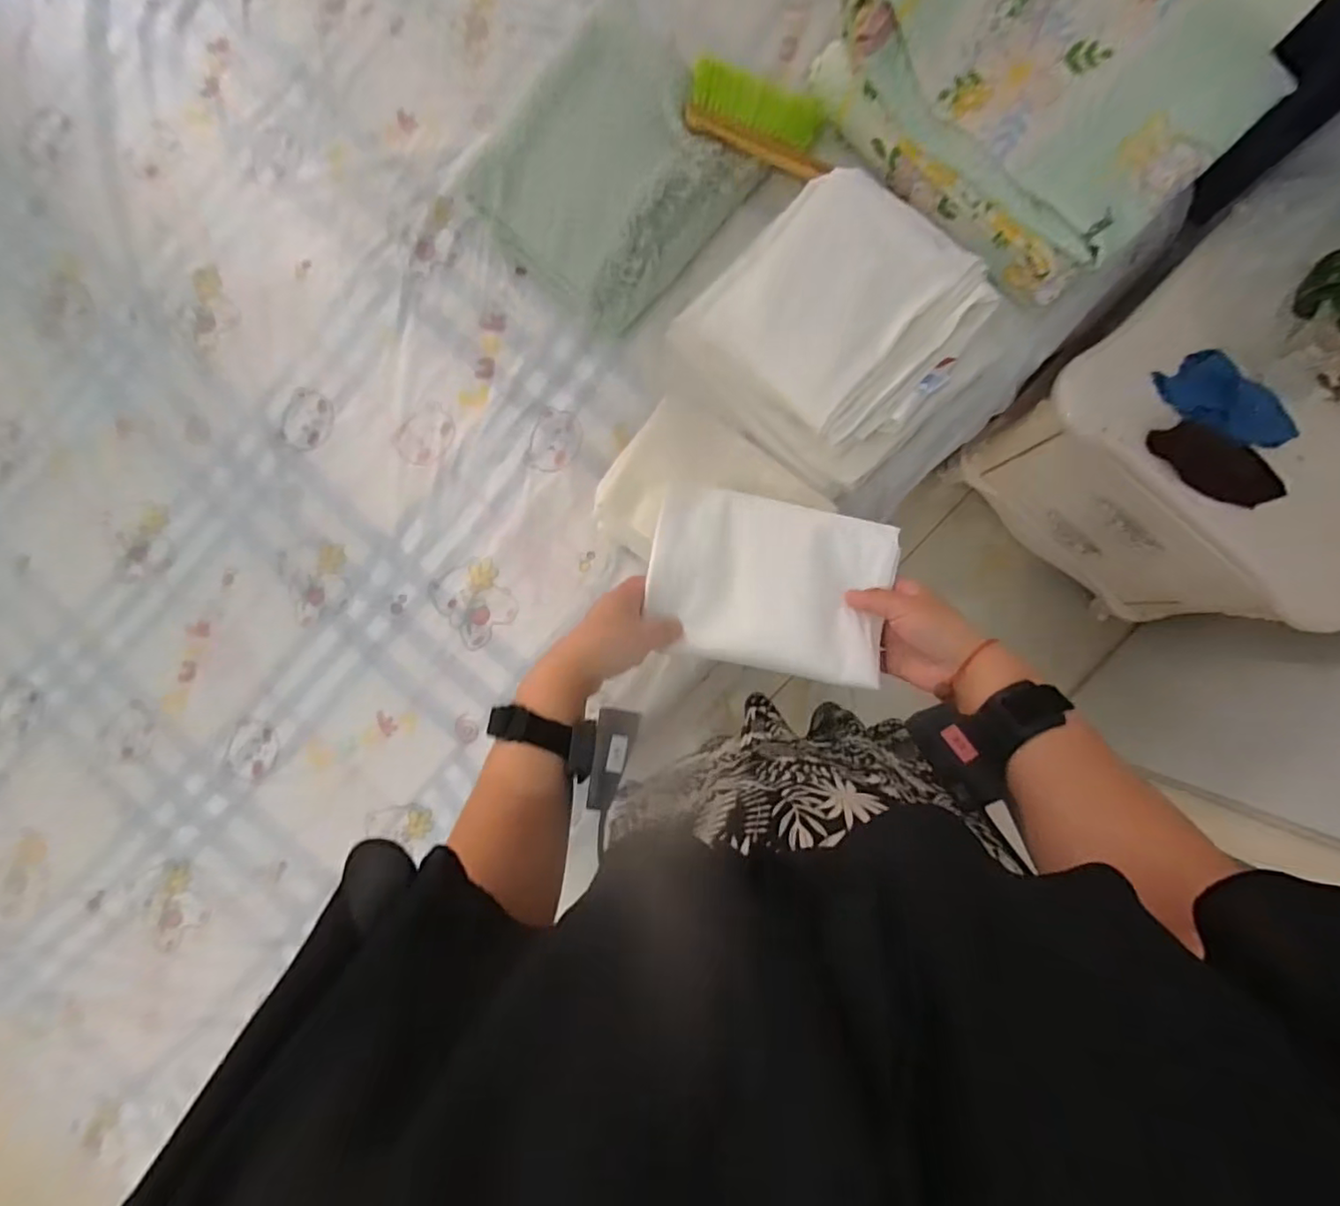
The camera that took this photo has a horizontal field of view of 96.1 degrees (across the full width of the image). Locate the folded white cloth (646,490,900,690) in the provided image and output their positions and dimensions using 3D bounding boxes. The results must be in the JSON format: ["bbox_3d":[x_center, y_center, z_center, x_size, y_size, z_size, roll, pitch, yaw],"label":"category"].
[{"bbox_3d":[0.084,-0.017,0.513,0.200,0.032,0.140,12,92,5],"label":"folded white cloth"}]

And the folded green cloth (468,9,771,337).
[{"bbox_3d":[-0.071,-0.551,0.773,0.281,0.077,0.318,45,94,3],"label":"folded green cloth"}]

